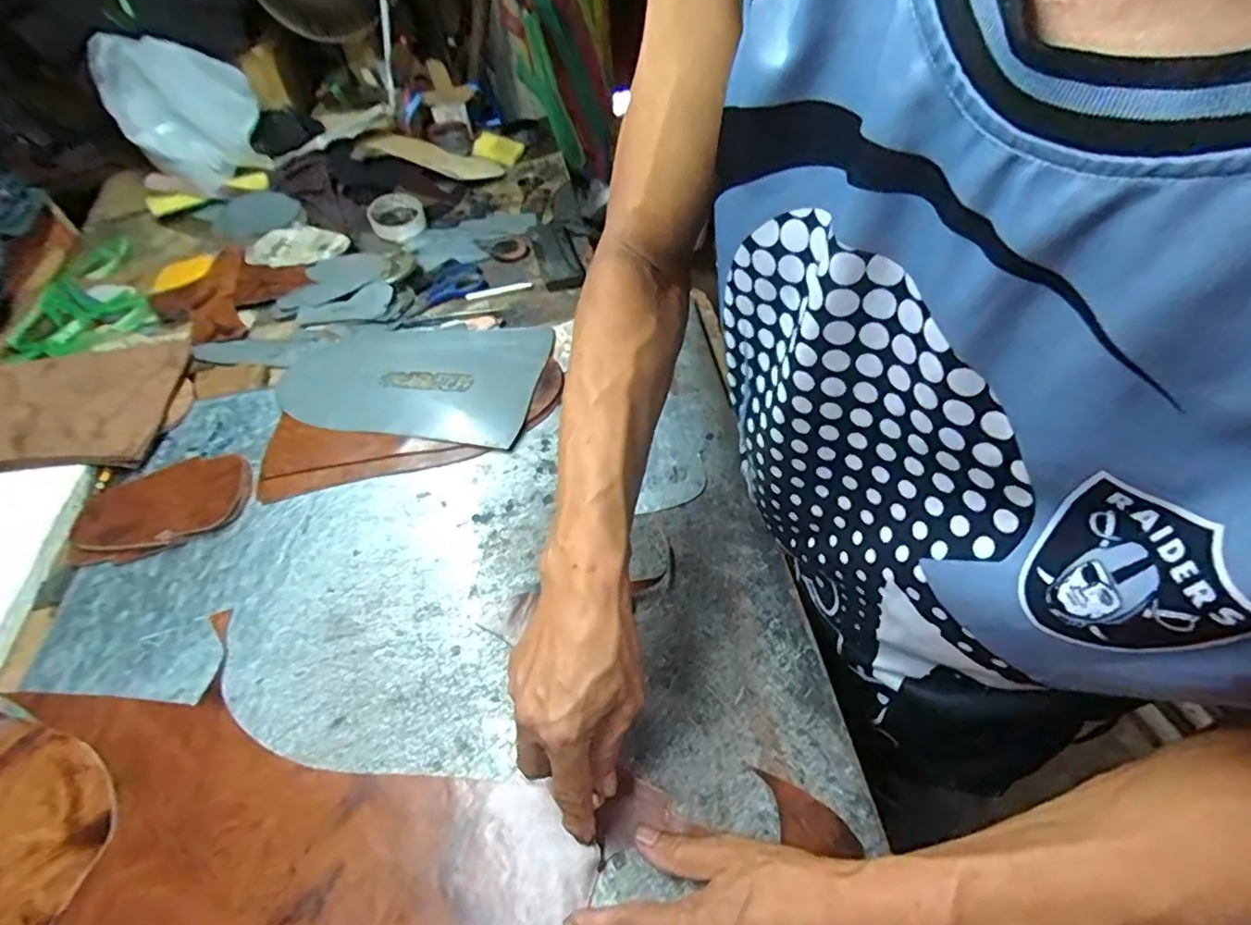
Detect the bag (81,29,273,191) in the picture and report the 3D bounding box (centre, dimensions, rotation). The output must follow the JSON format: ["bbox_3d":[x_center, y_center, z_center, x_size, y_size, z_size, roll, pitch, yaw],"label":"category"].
[{"bbox_3d":[-0.746,-0.599,1.000,0.122,0.248,0.191,23,56,20],"label":"bag"}]

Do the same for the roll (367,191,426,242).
[{"bbox_3d":[-0.370,-0.400,0.939,0.087,0.035,0.098,-22,53,-14],"label":"roll"}]

